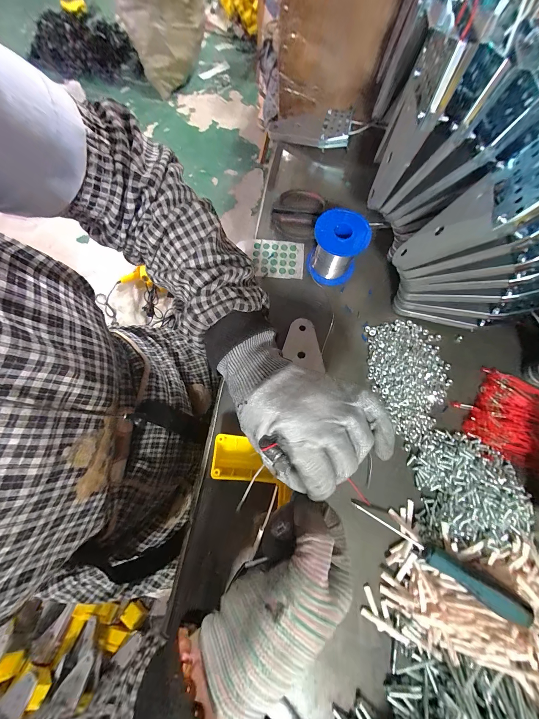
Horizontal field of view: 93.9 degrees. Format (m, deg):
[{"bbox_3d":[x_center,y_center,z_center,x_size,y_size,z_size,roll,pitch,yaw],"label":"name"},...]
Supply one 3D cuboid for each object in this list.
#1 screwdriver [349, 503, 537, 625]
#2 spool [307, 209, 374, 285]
[{"bbox_3d":[0.157,0.190,0.247,0.154,0.023,0.023,25,75,25],"label":"screwdriver"},{"bbox_3d":[0.085,-0.141,0.322,0.064,0.064,0.061,0,74,0],"label":"spool"}]

